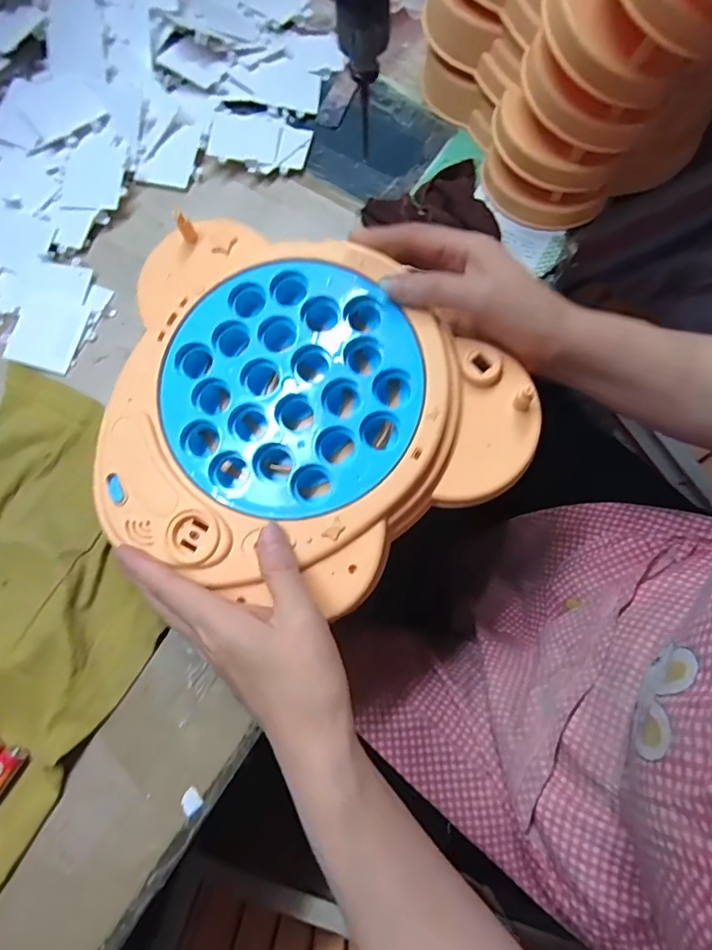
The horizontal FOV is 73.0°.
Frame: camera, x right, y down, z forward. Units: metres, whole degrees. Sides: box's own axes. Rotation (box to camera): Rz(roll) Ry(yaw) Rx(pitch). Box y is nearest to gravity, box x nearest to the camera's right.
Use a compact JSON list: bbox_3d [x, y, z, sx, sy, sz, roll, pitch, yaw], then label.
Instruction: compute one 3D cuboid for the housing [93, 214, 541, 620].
[{"bbox_3d":[-0.052,-0.040,0.304,0.279,0.039,0.223,37,77,8],"label":"housing"}]

